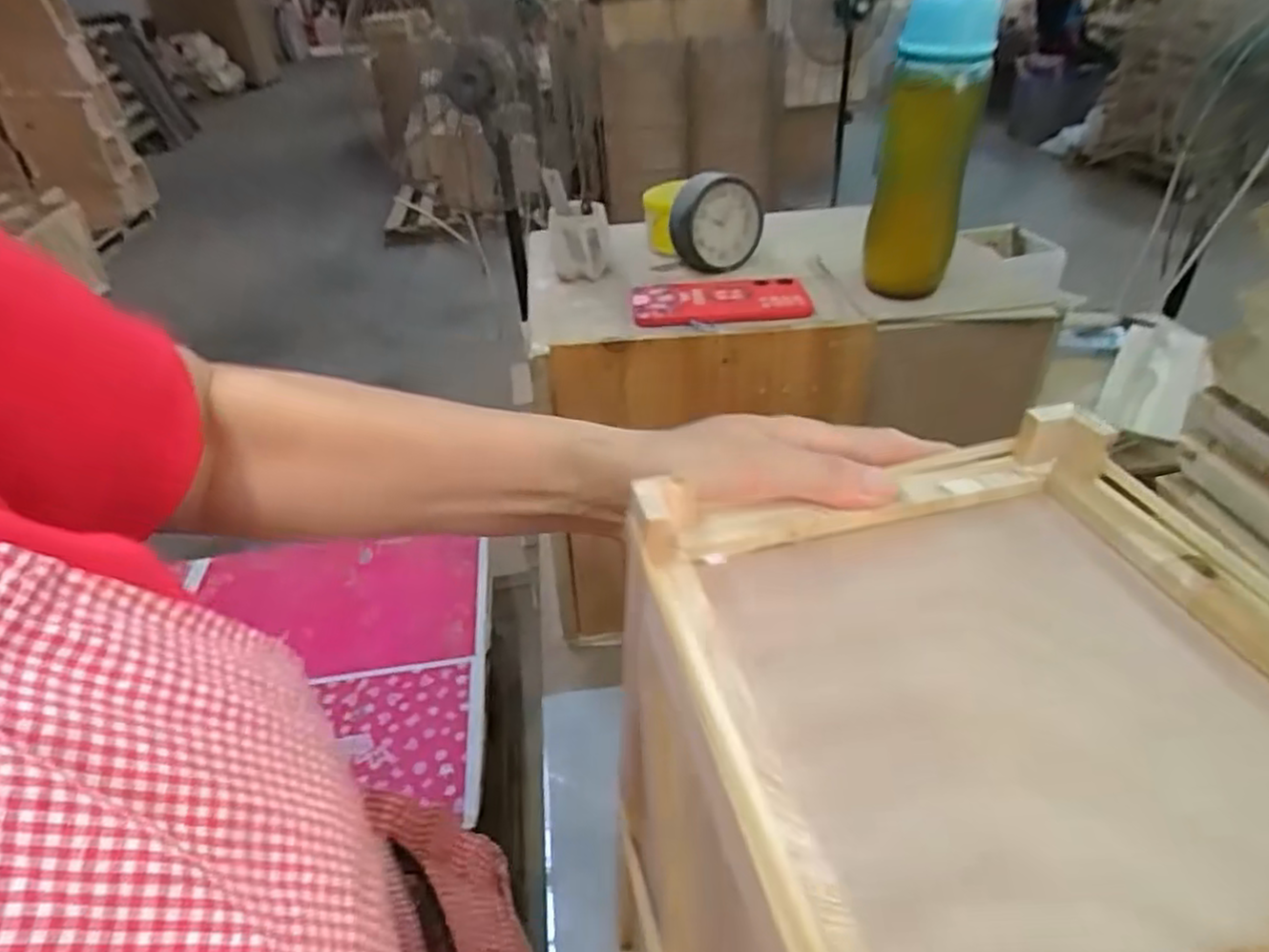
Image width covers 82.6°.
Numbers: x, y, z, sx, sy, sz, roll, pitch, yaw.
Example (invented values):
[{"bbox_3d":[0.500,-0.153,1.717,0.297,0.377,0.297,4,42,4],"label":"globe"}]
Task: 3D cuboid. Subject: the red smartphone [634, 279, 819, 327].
[{"bbox_3d":[0.079,-0.163,0.674,0.162,0.008,0.081,0,37,6],"label":"red smartphone"}]

